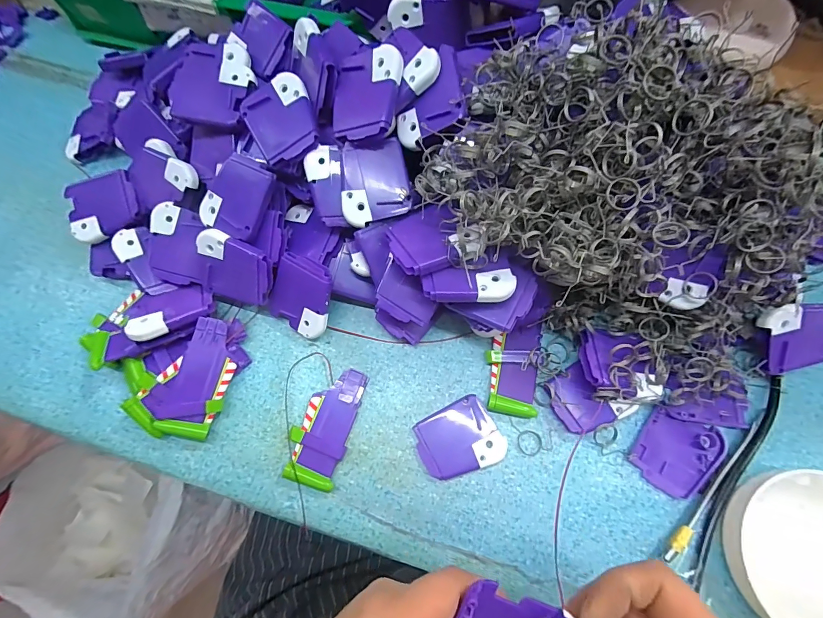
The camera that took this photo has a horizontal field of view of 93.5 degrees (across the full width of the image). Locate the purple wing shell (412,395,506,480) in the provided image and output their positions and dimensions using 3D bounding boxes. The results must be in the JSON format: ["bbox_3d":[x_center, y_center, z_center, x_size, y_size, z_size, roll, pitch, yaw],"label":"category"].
[{"bbox_3d":[0.036,0.100,0.297,0.062,0.008,0.052,-26,73,-6],"label":"purple wing shell"}]

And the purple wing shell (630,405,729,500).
[{"bbox_3d":[0.198,0.107,0.288,0.052,0.007,0.059,31,76,11],"label":"purple wing shell"}]

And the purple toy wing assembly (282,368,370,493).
[{"bbox_3d":[-0.067,0.089,0.301,0.041,0.013,0.088,15,73,6],"label":"purple toy wing assembly"}]

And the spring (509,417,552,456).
[{"bbox_3d":[0.092,0.100,0.298,0.033,0.004,0.023,11,73,5],"label":"spring"}]

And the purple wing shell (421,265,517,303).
[{"bbox_3d":[0.039,-0.017,0.264,0.062,0.006,0.025,3,73,4],"label":"purple wing shell"}]

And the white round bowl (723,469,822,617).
[{"bbox_3d":[0.270,0.166,0.257,0.105,0.025,0.105,-1,72,2],"label":"white round bowl"}]

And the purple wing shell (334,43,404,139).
[{"bbox_3d":[-0.032,-0.152,0.276,0.047,0.013,0.063,16,98,24],"label":"purple wing shell"}]

